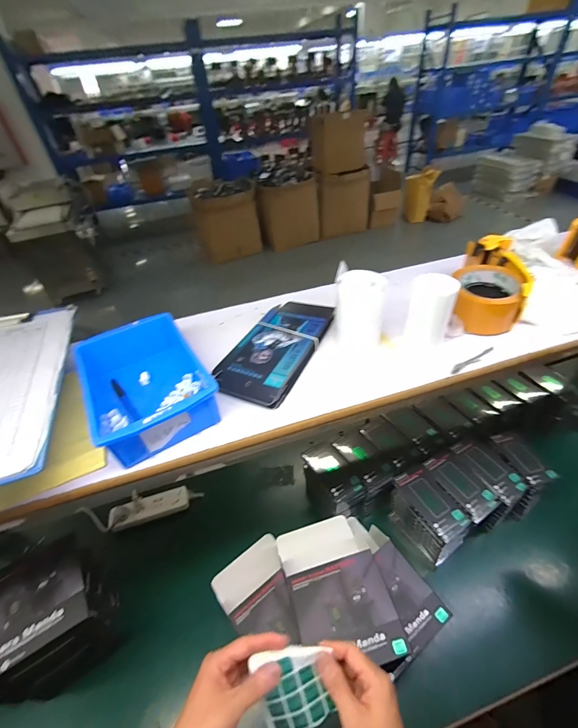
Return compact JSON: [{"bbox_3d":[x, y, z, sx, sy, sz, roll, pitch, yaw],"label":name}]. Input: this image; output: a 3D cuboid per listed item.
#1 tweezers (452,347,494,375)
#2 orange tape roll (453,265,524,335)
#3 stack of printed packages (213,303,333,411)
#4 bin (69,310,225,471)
[{"bbox_3d":[0.264,-0.006,0.468,0.090,0.004,0.013,-24,45,-19],"label":"tweezers"},{"bbox_3d":[0.304,-0.102,0.515,0.087,0.071,0.082,15,46,21],"label":"orange tape roll"},{"bbox_3d":[-0.018,-0.031,0.501,0.112,0.020,0.225,16,47,22],"label":"stack of printed packages"},{"bbox_3d":[-0.187,0.027,0.437,0.132,0.073,0.204,-25,46,-20],"label":"bin"}]

